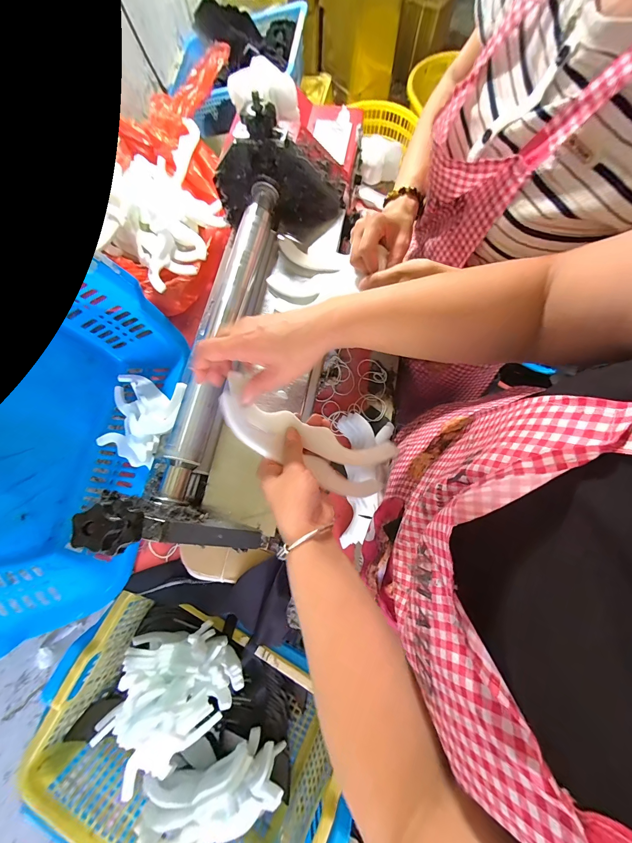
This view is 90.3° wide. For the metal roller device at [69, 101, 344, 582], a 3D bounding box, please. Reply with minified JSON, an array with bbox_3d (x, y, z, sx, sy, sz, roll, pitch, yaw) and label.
[{"bbox_3d":[-0.084,-0.126,0.396,0.183,0.167,0.539,5,75,3],"label":"metal roller device"}]

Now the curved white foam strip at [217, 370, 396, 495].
[{"bbox_3d":[-0.014,0.020,0.355,0.203,0.028,0.070,26,77,-7],"label":"curved white foam strip"}]

